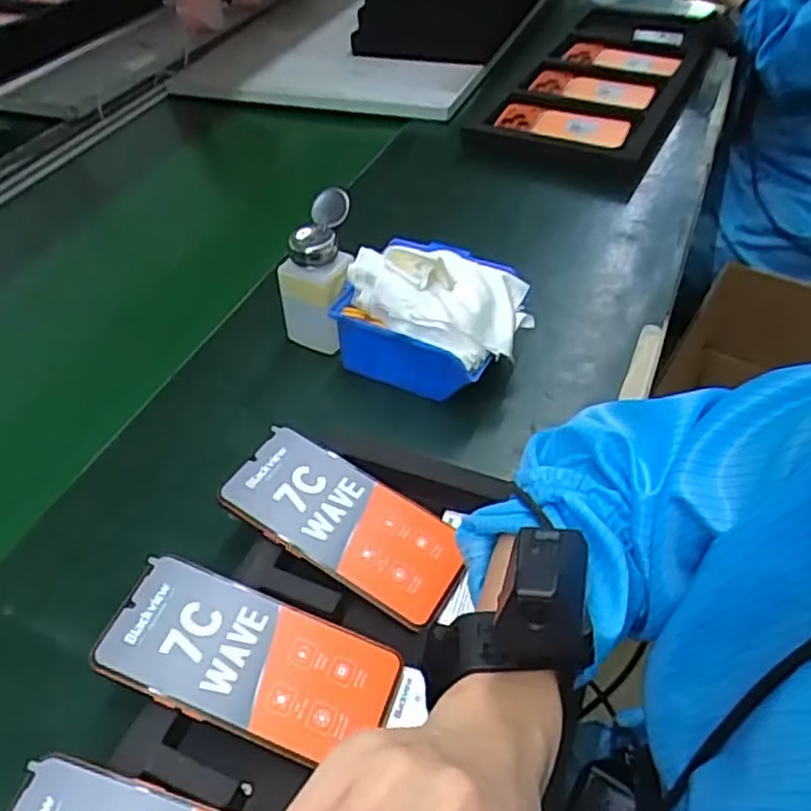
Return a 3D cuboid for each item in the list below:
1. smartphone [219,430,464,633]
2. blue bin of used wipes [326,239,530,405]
[{"bbox_3d":[-0.037,0.075,0.469,0.159,0.010,0.075,31,53,13],"label":"smartphone"},{"bbox_3d":[0.028,-0.085,0.597,0.143,0.098,0.119,18,49,22],"label":"blue bin of used wipes"}]

